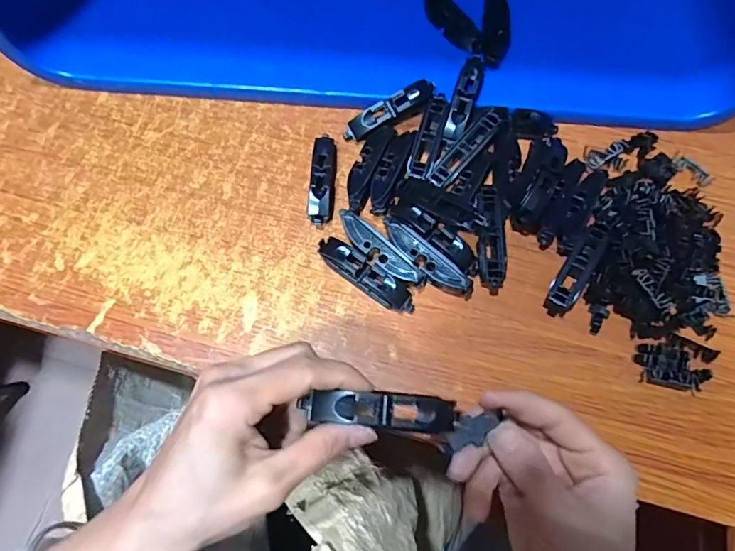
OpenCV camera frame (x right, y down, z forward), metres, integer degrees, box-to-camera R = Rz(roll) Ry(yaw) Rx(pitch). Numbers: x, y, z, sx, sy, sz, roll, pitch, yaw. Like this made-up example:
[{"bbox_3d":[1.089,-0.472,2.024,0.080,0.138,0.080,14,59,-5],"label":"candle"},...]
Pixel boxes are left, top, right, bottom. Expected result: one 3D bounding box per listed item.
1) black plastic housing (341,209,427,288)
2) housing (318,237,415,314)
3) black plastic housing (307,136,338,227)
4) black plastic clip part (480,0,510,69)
[{"bbox_3d":[0.008,-0.015,0.352,0.078,0.016,0.020,39,73,11],"label":"black plastic housing"},{"bbox_3d":[-0.001,0.001,0.345,0.079,0.018,0.020,36,72,10],"label":"housing"},{"bbox_3d":[-0.035,-0.078,0.375,0.018,0.018,0.081,4,69,-1],"label":"black plastic housing"},{"bbox_3d":[0.111,-0.212,0.412,0.024,0.018,0.079,10,69,1],"label":"black plastic clip part"}]

